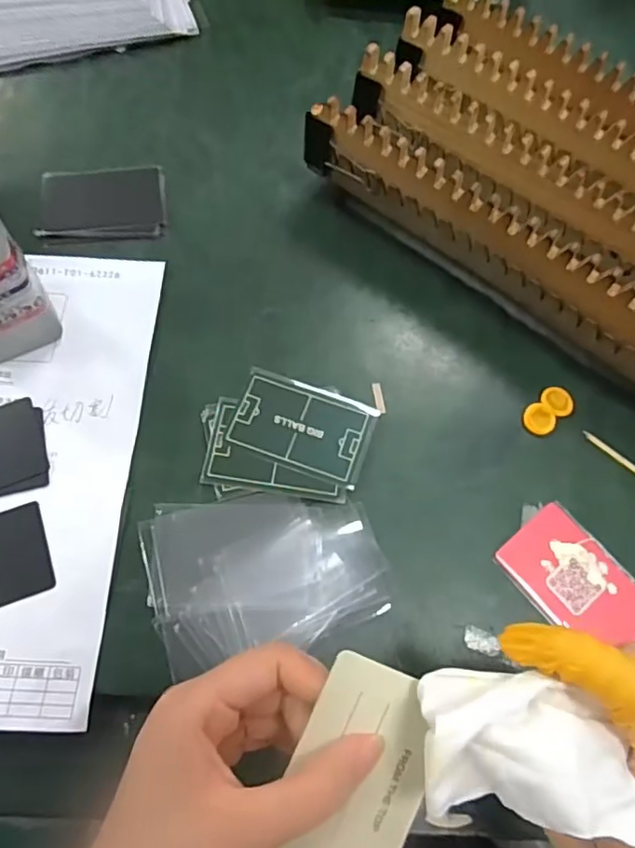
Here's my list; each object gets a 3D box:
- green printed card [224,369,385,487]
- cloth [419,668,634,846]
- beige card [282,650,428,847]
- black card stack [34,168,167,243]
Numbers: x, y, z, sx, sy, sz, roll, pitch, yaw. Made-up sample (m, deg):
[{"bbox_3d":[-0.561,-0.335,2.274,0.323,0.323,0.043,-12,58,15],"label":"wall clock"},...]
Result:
[{"bbox_3d":[-0.009,0.001,0.366,0.086,0.006,0.056,20,67,6],"label":"green printed card"},{"bbox_3d":[0.073,0.114,0.202,0.069,0.022,0.048,2,67,-2],"label":"cloth"},{"bbox_3d":[0.017,0.136,0.223,0.053,0.004,0.082,24,86,-6],"label":"beige card"},{"bbox_3d":[-0.162,-0.166,0.434,0.091,0.007,0.064,-4,67,-5],"label":"black card stack"}]

